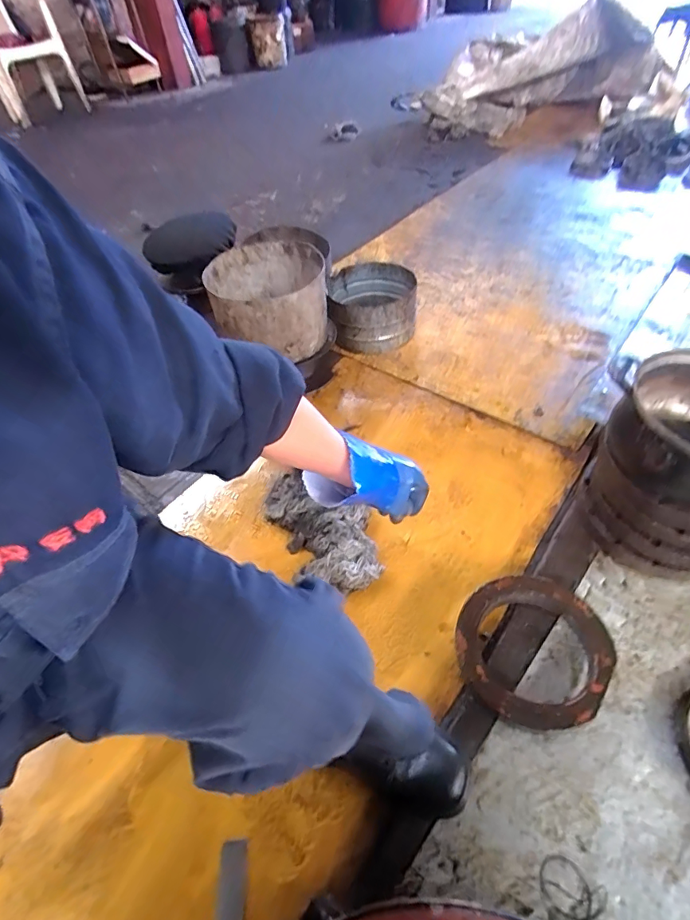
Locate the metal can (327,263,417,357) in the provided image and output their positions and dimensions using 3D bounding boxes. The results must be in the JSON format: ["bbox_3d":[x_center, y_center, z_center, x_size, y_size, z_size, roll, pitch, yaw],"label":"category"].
[{"bbox_3d":[0.082,-0.437,1.298,0.239,0.137,0.262,-2,50,2],"label":"metal can"}]

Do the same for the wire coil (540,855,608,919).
[{"bbox_3d":[0.261,0.498,0.521,0.065,0.006,0.053,20,51,32],"label":"wire coil"}]

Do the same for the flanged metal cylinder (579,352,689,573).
[{"bbox_3d":[0.537,0.021,0.740,0.227,0.284,0.270,-17,51,-10],"label":"flanged metal cylinder"}]

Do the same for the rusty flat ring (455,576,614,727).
[{"bbox_3d":[0.276,0.279,0.674,0.207,0.034,0.214,-2,50,2],"label":"rusty flat ring"}]

